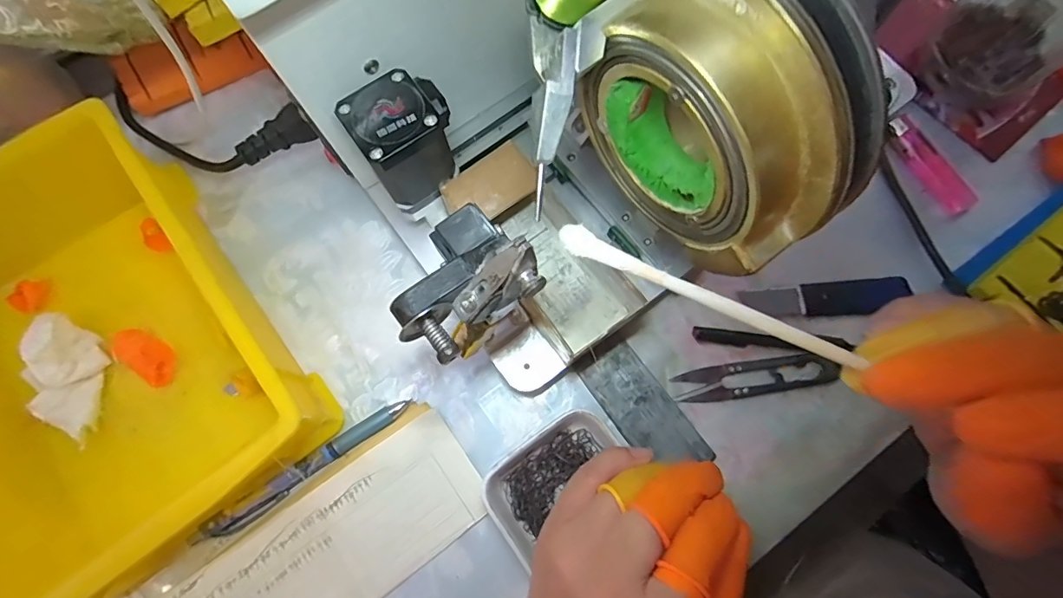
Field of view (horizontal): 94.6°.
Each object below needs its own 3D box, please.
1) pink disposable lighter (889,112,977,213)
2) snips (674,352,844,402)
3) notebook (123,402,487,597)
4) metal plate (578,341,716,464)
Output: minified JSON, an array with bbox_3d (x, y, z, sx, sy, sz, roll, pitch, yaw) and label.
[{"bbox_3d":[0.274,-0.093,0.339,0.021,0.009,0.076,-25,77,-5],"label":"pink disposable lighter"},{"bbox_3d":[0.141,0.048,0.303,0.095,0.012,0.022,-9,76,-1],"label":"snips"},{"bbox_3d":[-0.132,0.148,0.274,0.210,0.031,0.088,-37,78,-8],"label":"notebook"},{"bbox_3d":[0.070,0.069,0.304,0.038,0.005,0.084,-34,78,-8],"label":"metal plate"}]

